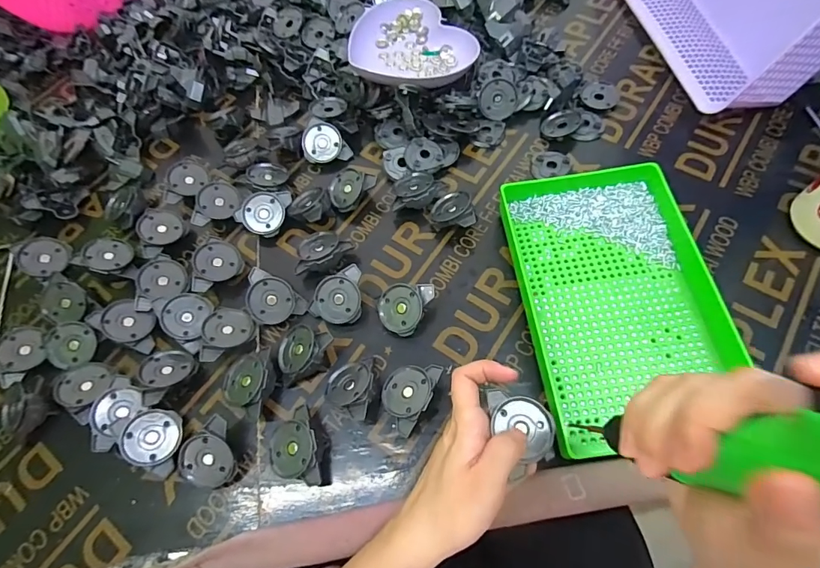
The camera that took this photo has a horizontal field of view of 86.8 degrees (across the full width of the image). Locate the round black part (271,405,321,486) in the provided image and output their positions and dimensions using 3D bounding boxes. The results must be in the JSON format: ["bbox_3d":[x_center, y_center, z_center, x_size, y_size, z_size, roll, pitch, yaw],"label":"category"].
[{"bbox_3d":[-0.091,0.131,0.347,0.041,0.017,0.058,-19,68,18],"label":"round black part"}]

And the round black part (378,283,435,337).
[{"bbox_3d":[-0.005,0.019,0.395,0.042,0.020,0.051,30,94,16],"label":"round black part"}]

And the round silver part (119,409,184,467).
[{"bbox_3d":[-0.218,0.129,0.367,0.043,0.016,0.043,22,62,-21],"label":"round silver part"}]

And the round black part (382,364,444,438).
[{"bbox_3d":[-0.002,0.092,0.359,0.041,0.024,0.059,18,68,13],"label":"round black part"}]

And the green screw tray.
[{"bbox_3d":[0.185,0.005,0.383,0.162,0.029,0.248,-8,64,1],"label":"green screw tray"}]

